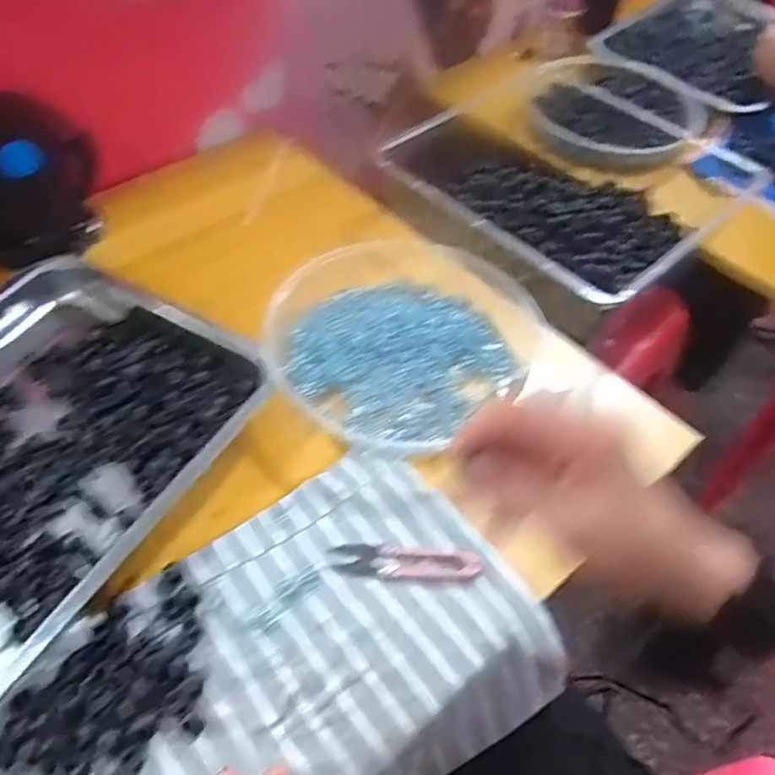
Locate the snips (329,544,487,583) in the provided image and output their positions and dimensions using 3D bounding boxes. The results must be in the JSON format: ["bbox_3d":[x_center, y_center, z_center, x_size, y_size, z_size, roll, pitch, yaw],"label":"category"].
[{"bbox_3d":[0.013,0.119,0.462,0.099,0.007,0.025,3,51,-3],"label":"snips"}]

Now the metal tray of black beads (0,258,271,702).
[{"bbox_3d":[-0.284,0.043,0.485,0.283,0.036,0.353,28,54,16],"label":"metal tray of black beads"}]

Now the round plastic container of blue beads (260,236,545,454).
[{"bbox_3d":[0.009,-0.056,0.588,0.238,0.036,0.248,3,51,-3],"label":"round plastic container of blue beads"}]

